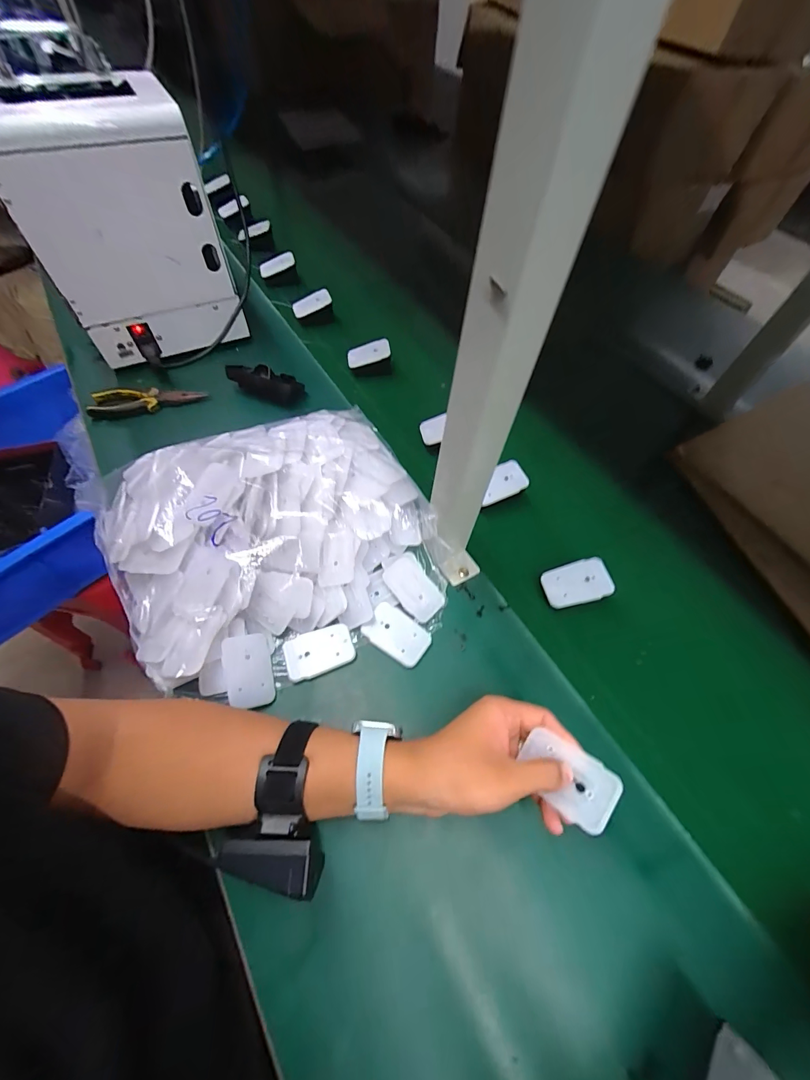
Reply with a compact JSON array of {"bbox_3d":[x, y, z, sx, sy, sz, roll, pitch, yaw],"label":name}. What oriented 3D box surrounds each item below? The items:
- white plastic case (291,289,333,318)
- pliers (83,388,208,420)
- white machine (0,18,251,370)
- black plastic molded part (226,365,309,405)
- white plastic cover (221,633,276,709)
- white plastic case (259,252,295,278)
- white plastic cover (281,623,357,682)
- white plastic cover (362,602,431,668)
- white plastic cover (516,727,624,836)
[{"bbox_3d":[-0.168,-0.426,0.718,0.075,0.026,0.017,-13,58,21],"label":"white plastic case"},{"bbox_3d":[-0.376,-0.204,0.585,0.152,0.020,0.044,-7,61,-8],"label":"pliers"},{"bbox_3d":[-0.388,-0.455,0.558,0.220,0.292,0.231,-17,63,-13],"label":"white machine"},{"bbox_3d":[-0.211,-0.240,0.595,0.113,0.032,0.038,15,61,5],"label":"black plastic molded part"},{"bbox_3d":[-0.152,0.126,0.386,0.042,0.007,0.067,-5,64,-28],"label":"white plastic cover"},{"bbox_3d":[-0.248,-0.529,0.766,0.078,0.025,0.016,-5,56,27],"label":"white plastic case"},{"bbox_3d":[-0.087,0.113,0.404,0.067,0.007,0.043,-17,63,-13],"label":"white plastic cover"},{"bbox_3d":[-0.008,0.099,0.417,0.067,0.005,0.045,33,64,14],"label":"white plastic cover"},{"bbox_3d":[0.121,0.180,0.301,0.069,0.004,0.046,25,80,33],"label":"white plastic cover"}]

